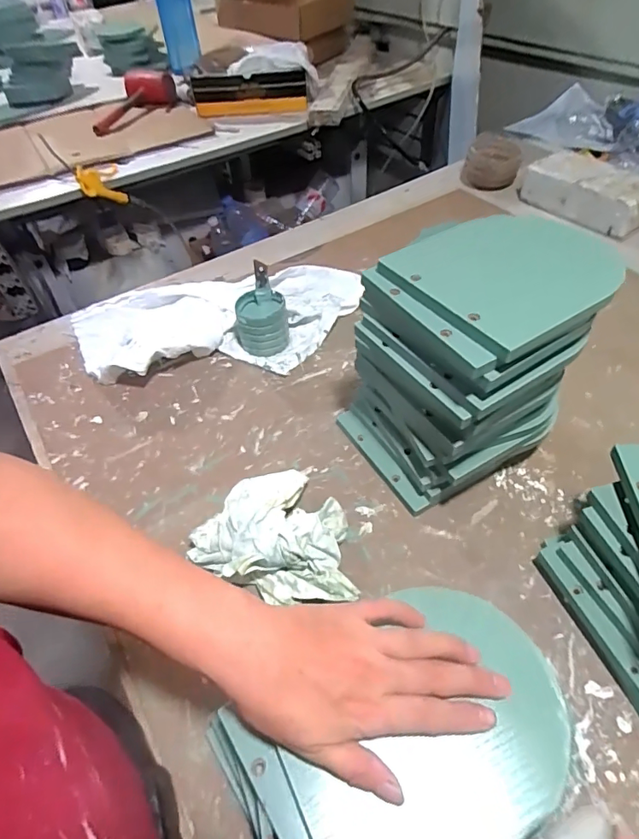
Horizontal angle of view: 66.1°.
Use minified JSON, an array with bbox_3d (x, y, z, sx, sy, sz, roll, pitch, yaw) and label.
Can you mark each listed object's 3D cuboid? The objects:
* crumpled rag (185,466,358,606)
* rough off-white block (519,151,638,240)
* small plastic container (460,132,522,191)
[{"bbox_3d":[-0.033,0.102,0.451,0.154,0.051,0.136,14,52,16],"label":"crumpled rag"},{"bbox_3d":[0.459,-0.389,0.836,0.100,0.059,0.209,-29,53,-20],"label":"rough off-white block"},{"bbox_3d":[0.331,-0.496,0.945,0.102,0.066,0.084,11,51,13],"label":"small plastic container"}]

